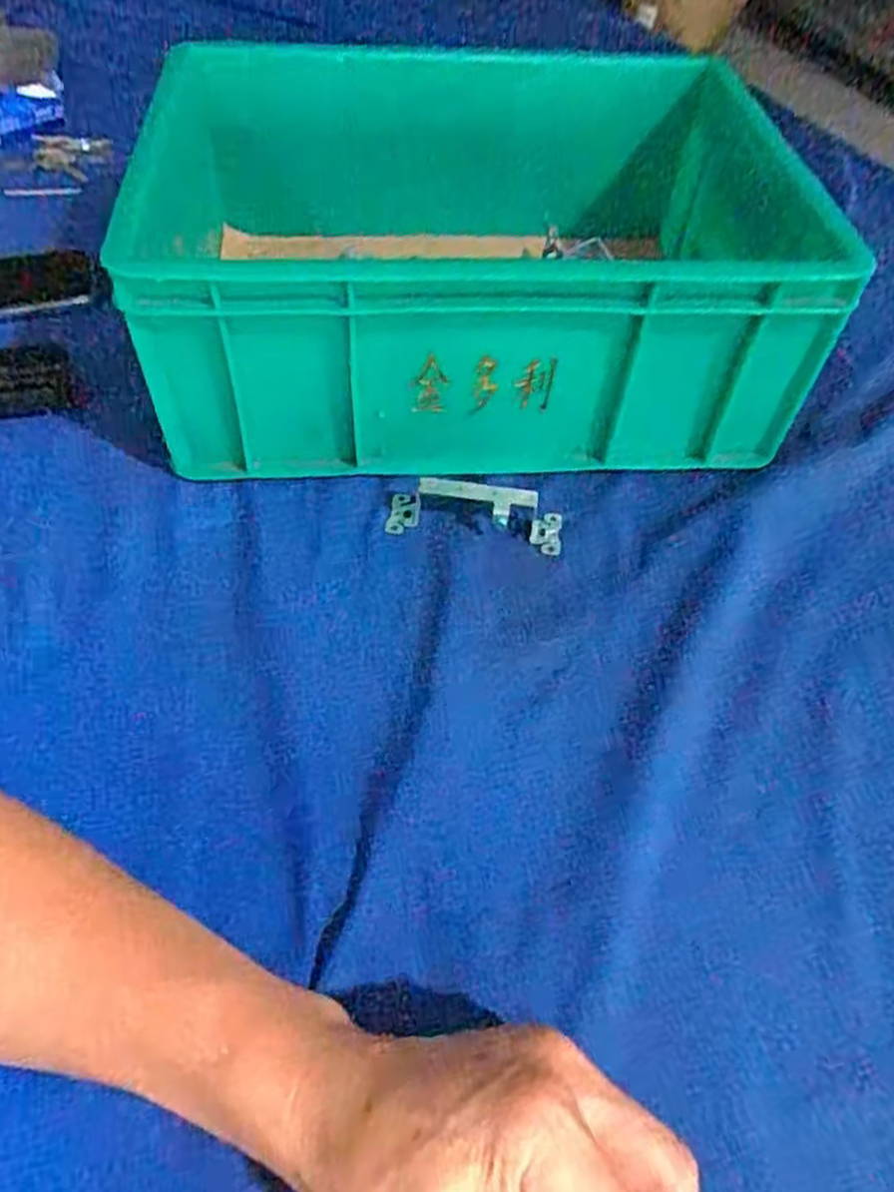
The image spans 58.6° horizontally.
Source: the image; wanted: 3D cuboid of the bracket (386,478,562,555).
[{"bbox_3d":[0.017,-0.050,0.476,0.104,0.038,0.023,7,52,2],"label":"bracket"}]

